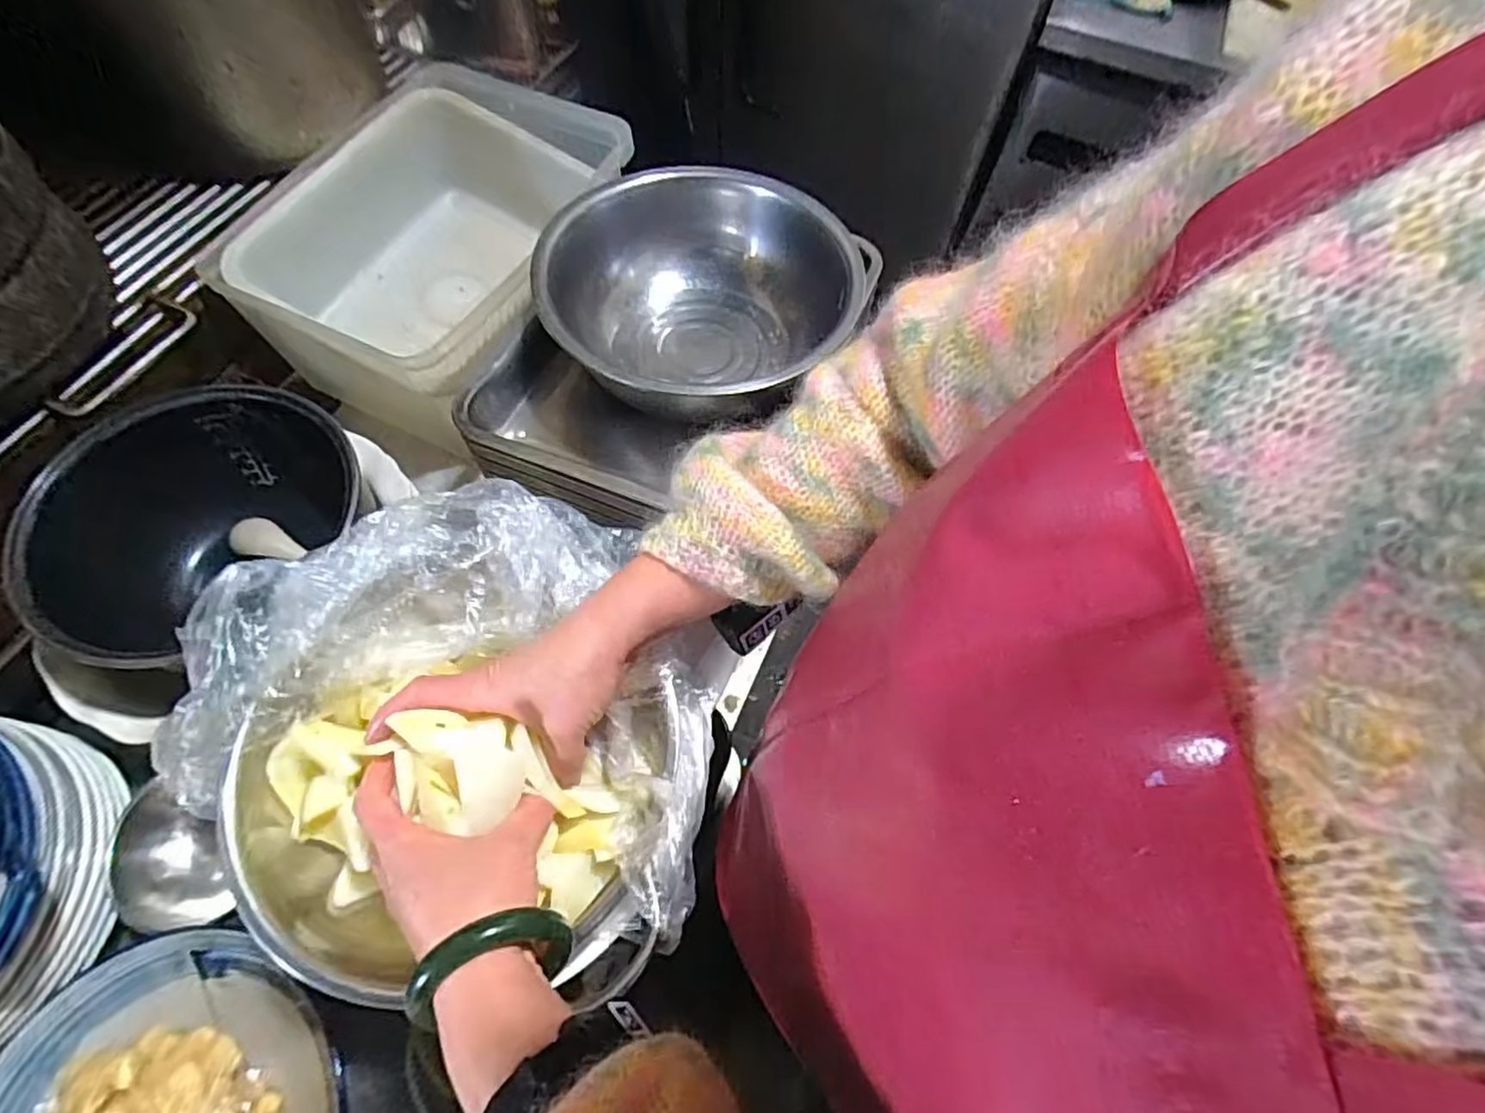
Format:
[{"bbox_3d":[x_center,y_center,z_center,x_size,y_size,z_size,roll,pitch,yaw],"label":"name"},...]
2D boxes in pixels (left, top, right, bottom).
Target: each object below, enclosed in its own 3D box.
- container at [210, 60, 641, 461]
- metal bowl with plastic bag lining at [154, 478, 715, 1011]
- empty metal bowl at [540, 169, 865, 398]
[{"bbox_3d":[-0.321,-0.324,0.711,0.312,0.159,0.354,24,65,8],"label":"container"},{"bbox_3d":[-0.177,0.107,0.420,0.319,0.131,0.268,-1,64,-4],"label":"metal bowl with plastic bag lining"},{"bbox_3d":[-0.042,-0.234,0.635,0.273,0.115,0.275,1,64,-3],"label":"empty metal bowl"}]

